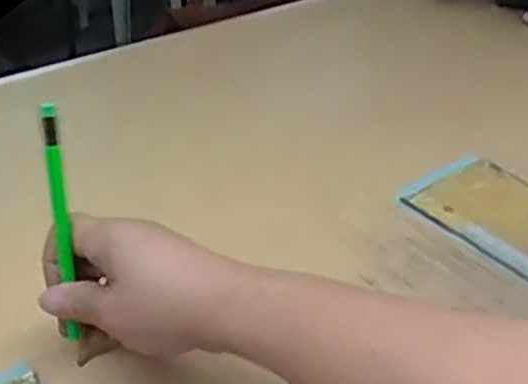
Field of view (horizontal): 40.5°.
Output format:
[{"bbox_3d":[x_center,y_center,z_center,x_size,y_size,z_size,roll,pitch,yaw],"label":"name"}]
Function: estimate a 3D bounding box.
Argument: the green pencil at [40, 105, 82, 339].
[{"bbox_3d":[-0.099,0.018,0.350,0.008,0.127,0.005,2,25,3],"label":"green pencil"}]

